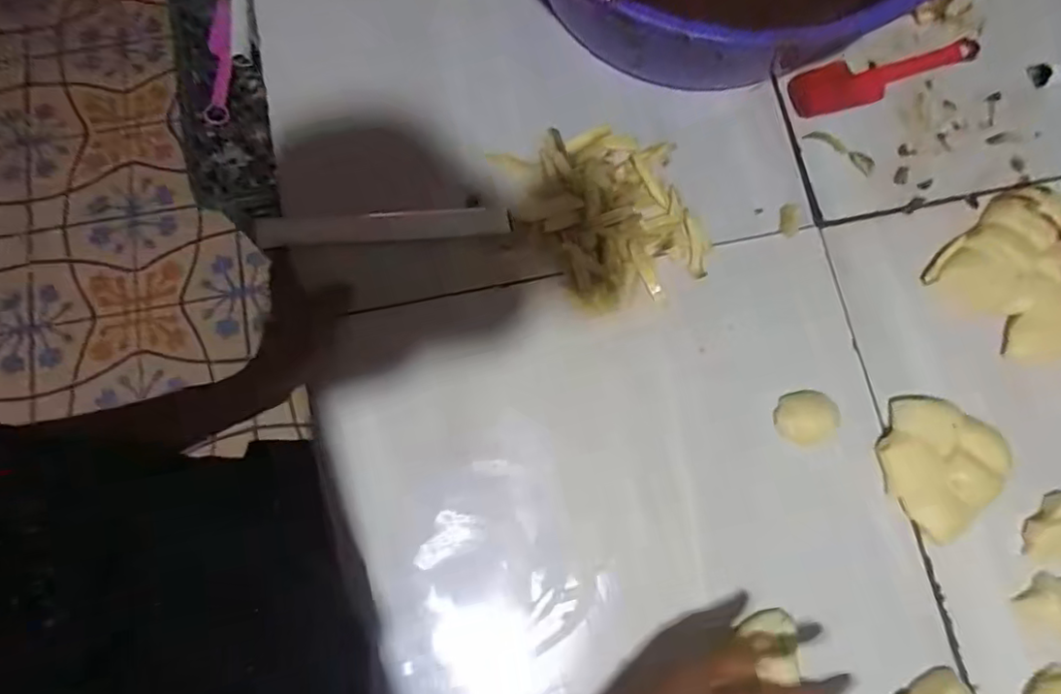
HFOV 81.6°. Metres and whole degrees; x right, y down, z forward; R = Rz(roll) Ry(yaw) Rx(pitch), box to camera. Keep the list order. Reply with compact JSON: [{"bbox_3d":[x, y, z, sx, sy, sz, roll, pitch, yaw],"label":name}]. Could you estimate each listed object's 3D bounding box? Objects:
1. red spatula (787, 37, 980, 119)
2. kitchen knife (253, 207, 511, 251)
[{"bbox_3d":[0.357,-0.273,0.618,0.189,0.013,0.047,-14,77,-3],"label":"red spatula"},{"bbox_3d":[-0.137,-0.111,0.570,0.231,0.015,0.028,-4,77,-1],"label":"kitchen knife"}]

